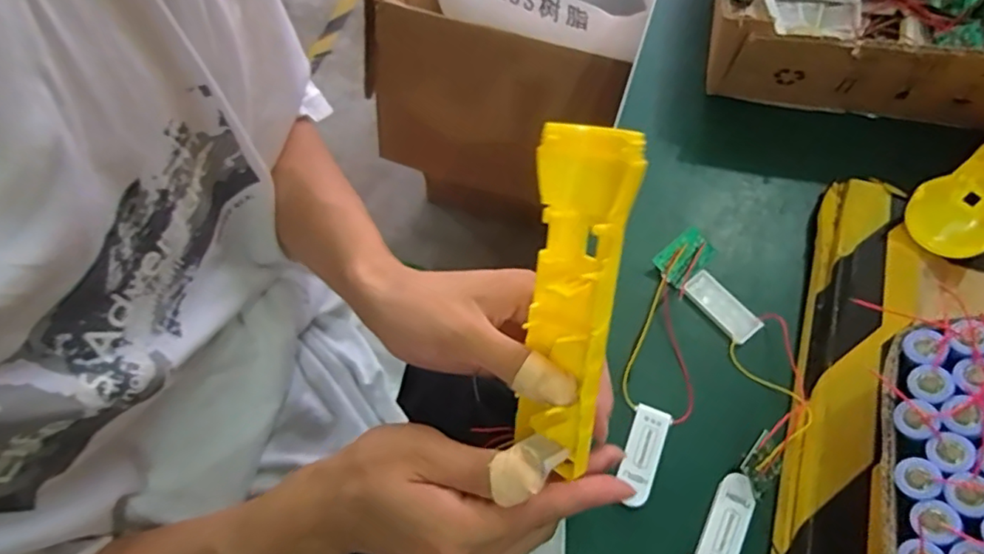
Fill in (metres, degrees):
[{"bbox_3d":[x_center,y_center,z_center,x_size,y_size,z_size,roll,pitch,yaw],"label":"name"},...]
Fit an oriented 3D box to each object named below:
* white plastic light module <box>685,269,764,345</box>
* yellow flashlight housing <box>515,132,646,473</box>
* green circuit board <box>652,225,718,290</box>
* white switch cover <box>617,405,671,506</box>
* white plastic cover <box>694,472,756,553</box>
[{"bbox_3d":[0.148,0.019,0.383,0.021,0.006,0.051,-40,70,-14],"label":"white plastic light module"},{"bbox_3d":[0.036,0.012,0.270,0.040,0.037,0.153,6,102,5],"label":"yellow flashlight housing"},{"bbox_3d":[0.126,-0.013,0.389,0.035,0.004,0.025,-44,86,11],"label":"green circuit board"},{"bbox_3d":[0.088,0.103,0.344,0.021,0.005,0.057,20,68,11],"label":"white switch cover"},{"bbox_3d":[0.130,0.137,0.327,0.021,0.004,0.057,27,69,14],"label":"white plastic cover"}]

